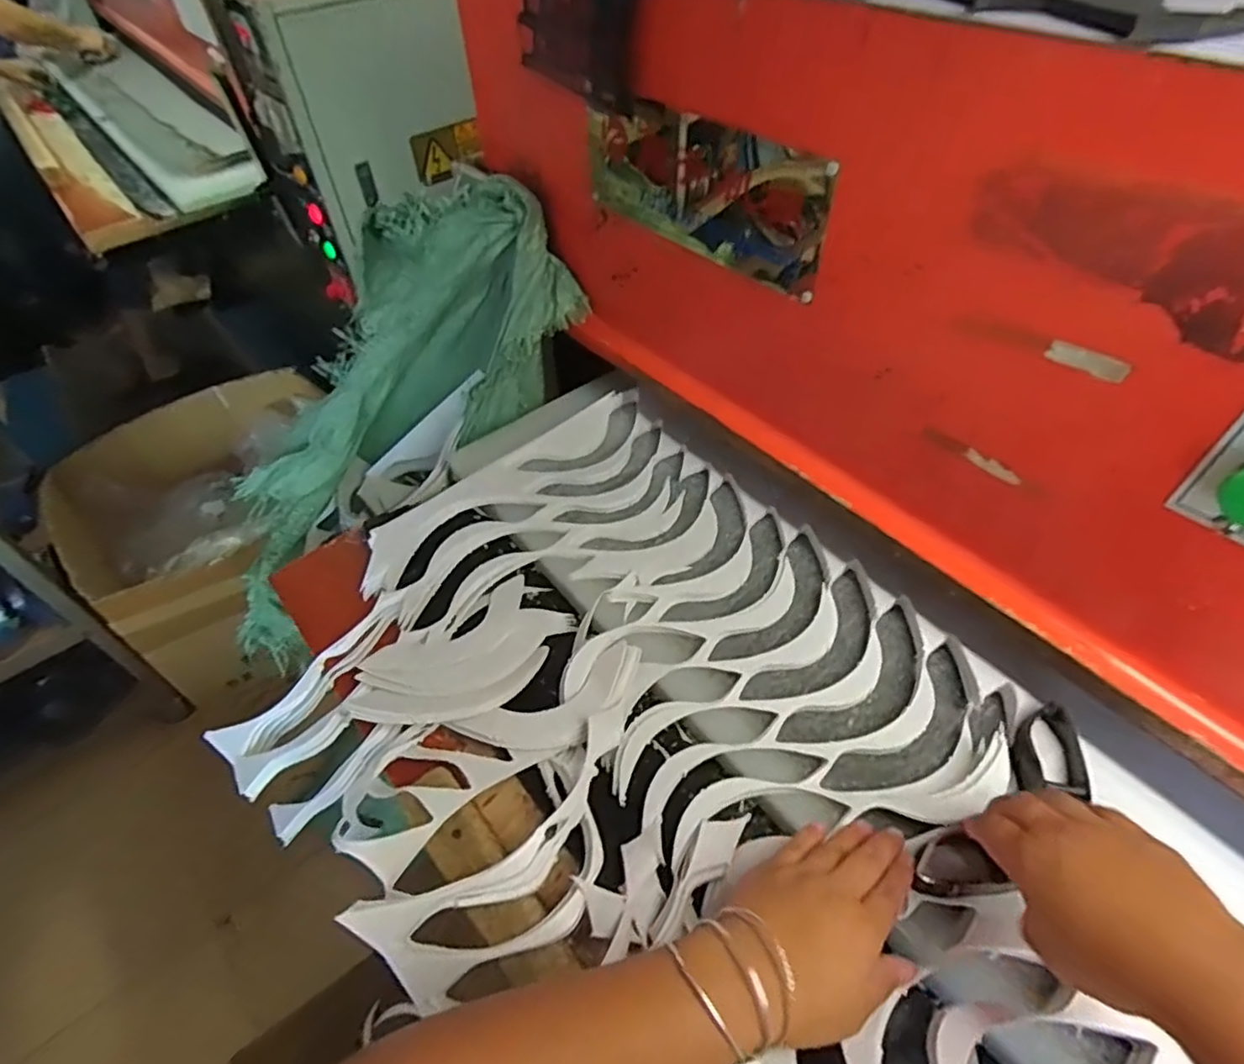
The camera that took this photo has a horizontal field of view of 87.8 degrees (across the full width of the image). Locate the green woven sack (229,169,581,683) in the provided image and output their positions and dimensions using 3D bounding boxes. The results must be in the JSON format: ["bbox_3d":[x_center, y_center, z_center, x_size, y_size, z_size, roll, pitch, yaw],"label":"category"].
[{"bbox_3d":[-0.281,-0.134,0.788,0.205,0.188,0.579,40,96,30],"label":"green woven sack"}]

